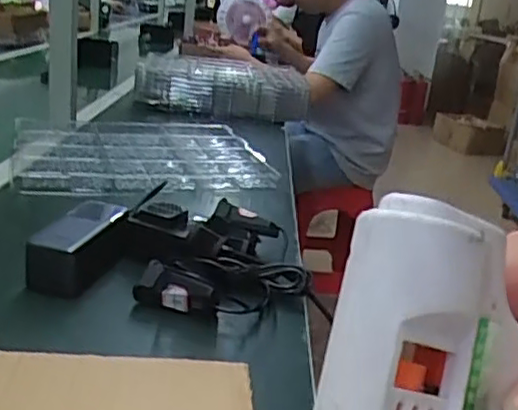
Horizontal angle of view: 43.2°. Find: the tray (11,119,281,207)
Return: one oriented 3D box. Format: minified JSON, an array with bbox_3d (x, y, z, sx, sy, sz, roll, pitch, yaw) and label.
[{"bbox_3d":[-0.197,-0.086,1.084,0.397,0.039,0.391,0,20,-21],"label":"tray"}]

